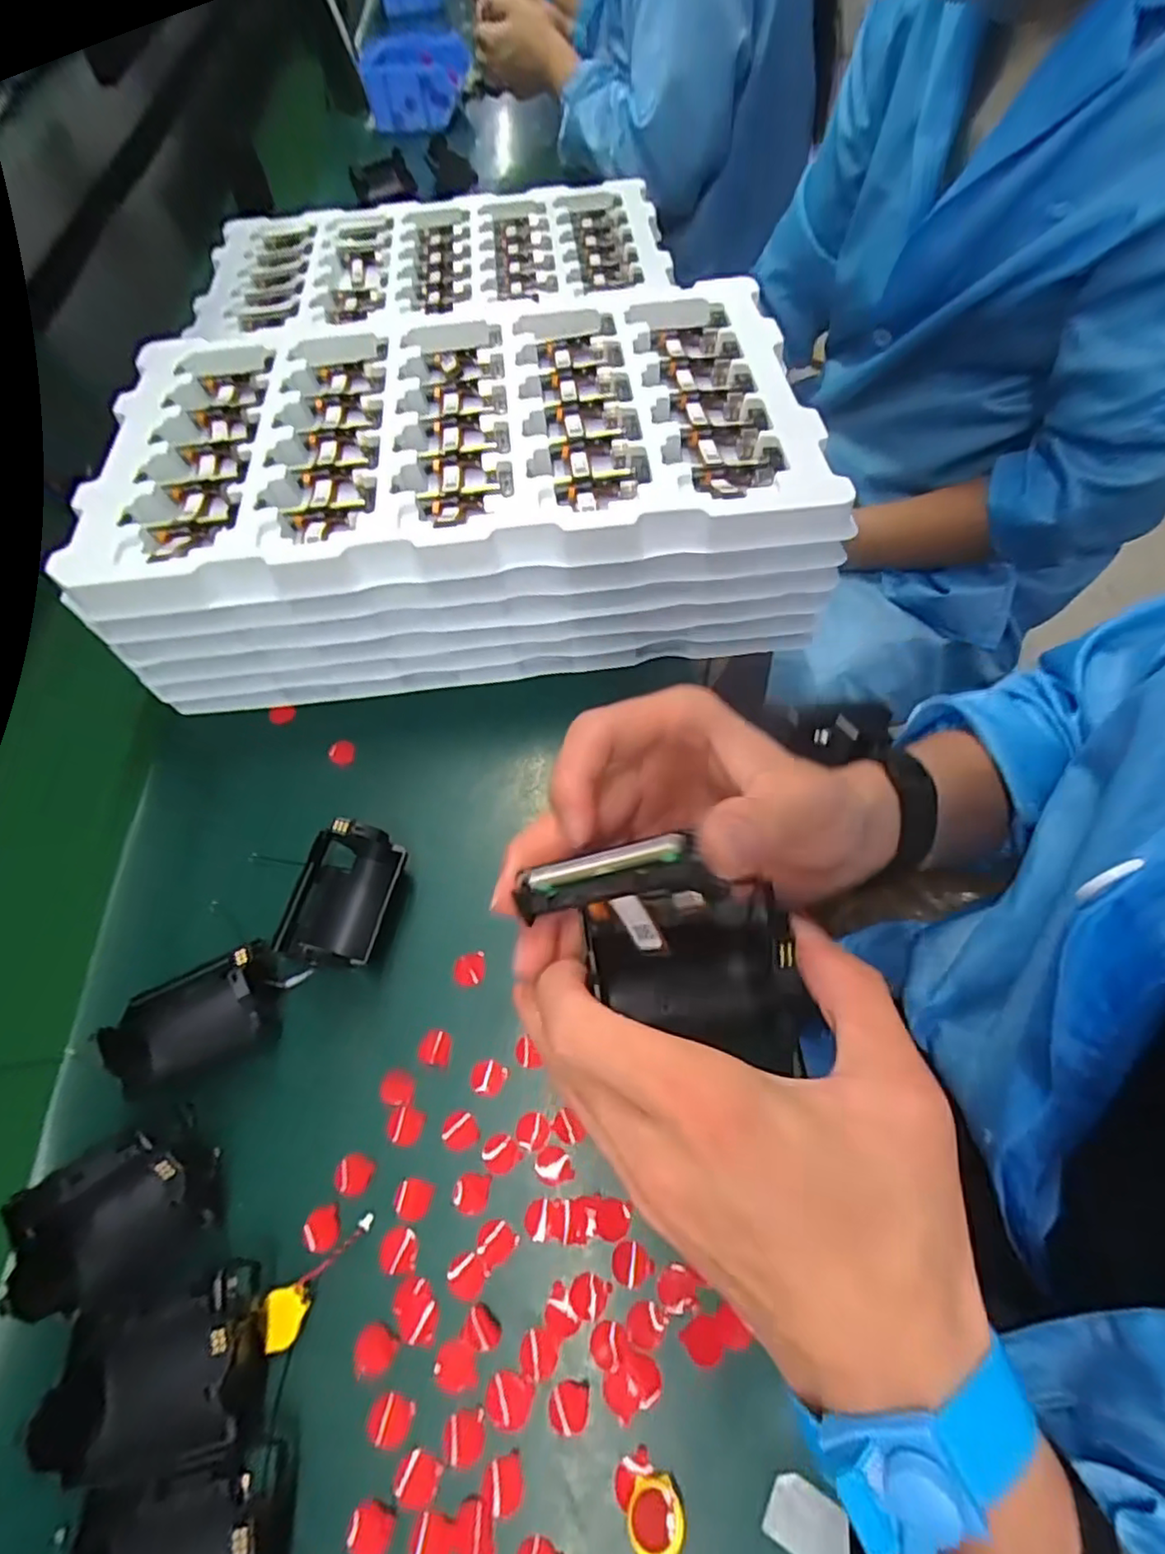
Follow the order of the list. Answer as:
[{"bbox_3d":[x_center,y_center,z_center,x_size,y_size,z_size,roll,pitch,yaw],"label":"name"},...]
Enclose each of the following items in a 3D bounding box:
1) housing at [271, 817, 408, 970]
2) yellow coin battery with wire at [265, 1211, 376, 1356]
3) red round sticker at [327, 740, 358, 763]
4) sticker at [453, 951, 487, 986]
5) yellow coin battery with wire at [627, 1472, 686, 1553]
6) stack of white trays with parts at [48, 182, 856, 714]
[{"bbox_3d":[-0.127,0.060,0.339,0.057,0.037,0.075,8,62,8],"label":"housing"},{"bbox_3d":[-0.114,0.209,0.270,0.018,0.007,0.055,29,66,18],"label":"yellow coin battery with wire"},{"bbox_3d":[-0.152,-0.016,0.406,0.016,0.004,0.017,-1,61,2],"label":"red round sticker"},{"bbox_3d":[-0.059,0.099,0.334,0.016,0.004,0.017,-1,61,2],"label":"sticker"},{"bbox_3d":[0.030,0.282,0.222,0.019,0.011,0.054,-11,61,-3],"label":"yellow coin battery with wire"},{"bbox_3d":[-0.075,-0.191,0.435,0.419,0.110,0.236,-7,61,-1],"label":"stack of white trays with parts"}]

